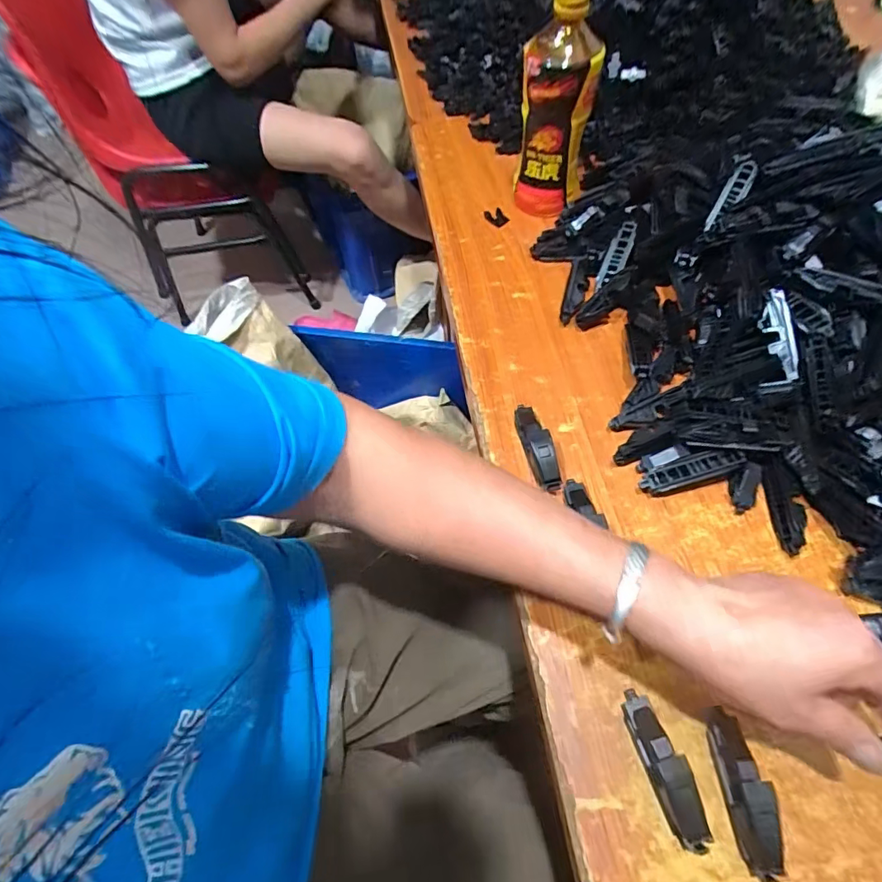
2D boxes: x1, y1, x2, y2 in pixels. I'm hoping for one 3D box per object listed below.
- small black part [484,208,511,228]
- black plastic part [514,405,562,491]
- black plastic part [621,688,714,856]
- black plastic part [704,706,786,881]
[{"bbox_3d":[0.063,-0.249,0.565,0.021,0.006,0.024,-30,62,-14],"label":"small black part"},{"bbox_3d":[0.078,0.002,0.410,0.019,0.020,0.082,-14,59,-5],"label":"black plastic part"},{"bbox_3d":[0.131,0.191,0.296,0.019,0.025,0.081,-18,60,-7],"label":"black plastic part"},{"bbox_3d":[0.174,0.200,0.289,0.020,0.021,0.082,-2,59,2],"label":"black plastic part"}]

